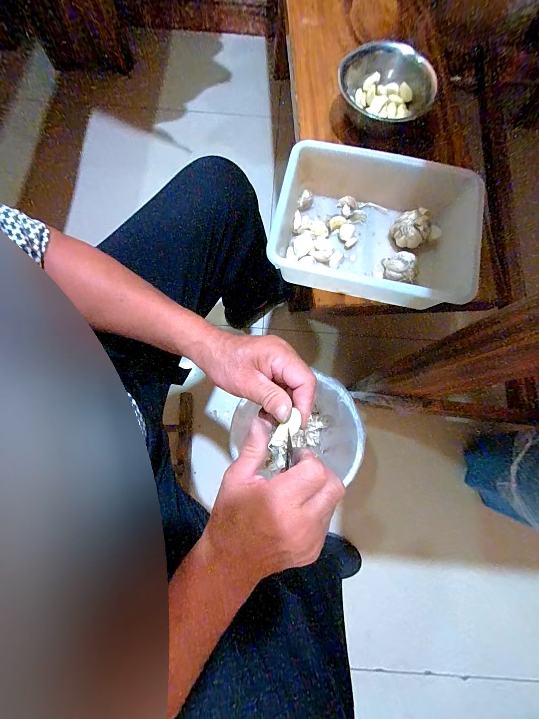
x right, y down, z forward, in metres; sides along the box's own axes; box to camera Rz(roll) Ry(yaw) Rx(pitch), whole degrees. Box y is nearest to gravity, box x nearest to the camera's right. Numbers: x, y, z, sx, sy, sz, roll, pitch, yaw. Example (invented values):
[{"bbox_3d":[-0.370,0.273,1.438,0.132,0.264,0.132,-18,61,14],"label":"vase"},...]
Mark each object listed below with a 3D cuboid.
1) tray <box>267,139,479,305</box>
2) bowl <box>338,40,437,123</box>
[{"bbox_3d":[0.150,-0.183,0.419,0.276,0.077,0.202,12,76,2],"label":"tray"},{"bbox_3d":[0.199,-0.458,0.489,0.149,0.073,0.149,0,76,-1],"label":"bowl"}]

